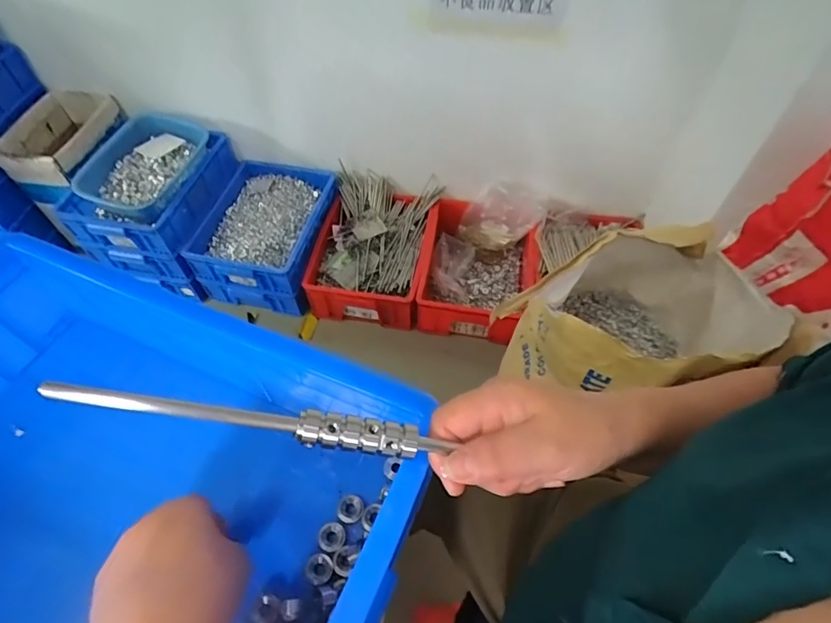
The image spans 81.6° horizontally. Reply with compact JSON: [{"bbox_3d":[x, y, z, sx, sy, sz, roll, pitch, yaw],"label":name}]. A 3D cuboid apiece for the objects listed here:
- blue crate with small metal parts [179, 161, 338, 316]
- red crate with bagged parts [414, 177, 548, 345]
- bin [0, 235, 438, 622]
[{"bbox_3d":[-0.446,-0.242,1.490,0.341,0.186,0.459,7,54,5],"label":"blue crate with small metal parts"},{"bbox_3d":[0.187,-0.145,1.402,0.335,0.181,0.442,9,54,7],"label":"red crate with bagged parts"},{"bbox_3d":[-0.225,0.139,0.324,0.408,0.120,0.302,20,57,14],"label":"bin"}]

